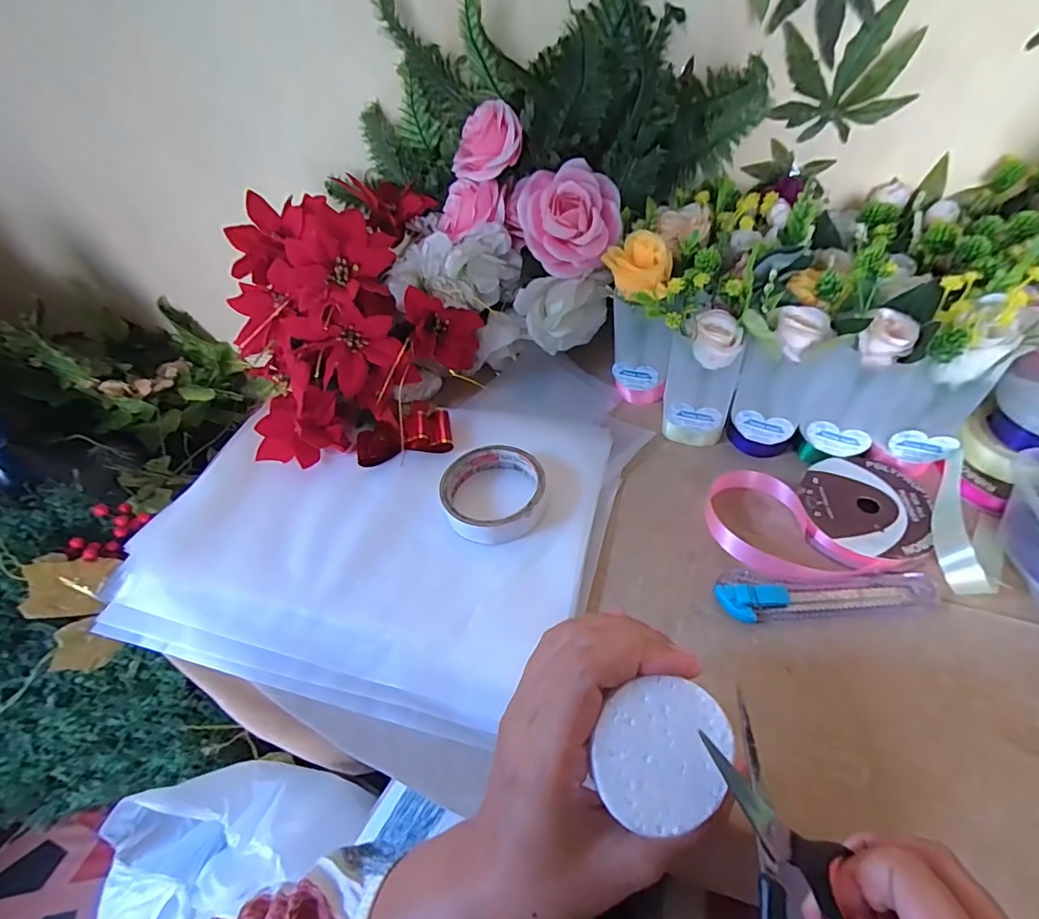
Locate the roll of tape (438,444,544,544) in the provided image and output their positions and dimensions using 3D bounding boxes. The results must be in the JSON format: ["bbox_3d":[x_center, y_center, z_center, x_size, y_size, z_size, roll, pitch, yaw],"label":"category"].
[{"bbox_3d":[-0.021,0.025,0.434,0.084,0.022,0.088,-3,48,3],"label":"roll of tape"}]

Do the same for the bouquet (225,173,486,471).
[{"bbox_3d":[-0.159,-0.154,0.520,0.228,0.155,0.283,-5,48,1],"label":"bouquet"}]

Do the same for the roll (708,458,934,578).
[{"bbox_3d":[0.243,0.042,0.396,0.183,0.028,0.094,-10,48,-4],"label":"roll"}]

